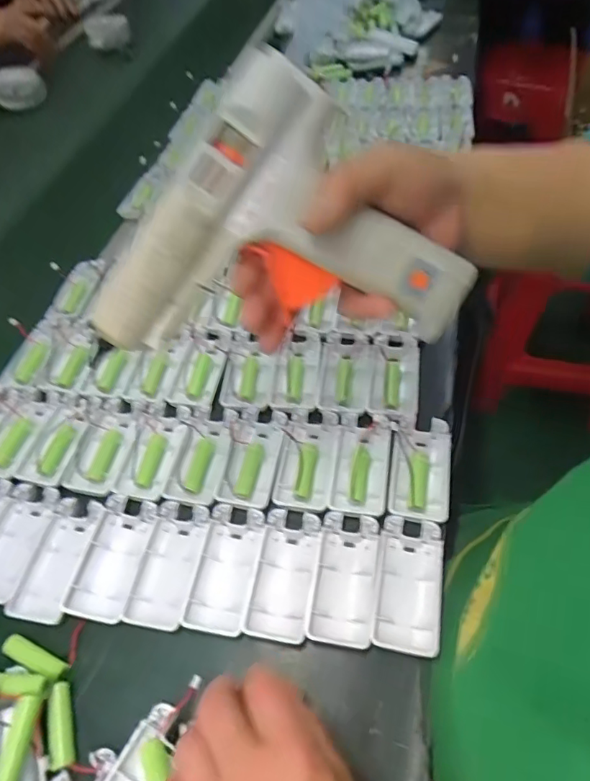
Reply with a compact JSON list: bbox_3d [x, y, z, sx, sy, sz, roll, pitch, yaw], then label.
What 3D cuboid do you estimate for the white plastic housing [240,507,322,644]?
[{"bbox_3d":[-0.007,0.137,0.385,0.045,0.014,0.094,5,55,9],"label":"white plastic housing"}]

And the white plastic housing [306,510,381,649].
[{"bbox_3d":[0.038,0.139,0.382,0.045,0.016,0.094,6,55,10],"label":"white plastic housing"}]

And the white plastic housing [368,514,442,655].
[{"bbox_3d":[0.085,0.141,0.375,0.046,0.013,0.095,7,55,10],"label":"white plastic housing"}]

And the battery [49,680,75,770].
[{"bbox_3d":[-0.154,0.220,0.335,0.012,0.012,0.050,-19,54,-8],"label":"battery"}]

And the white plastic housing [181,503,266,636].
[{"bbox_3d":[-0.052,0.134,0.390,0.044,0.010,0.095,5,55,9],"label":"white plastic housing"}]

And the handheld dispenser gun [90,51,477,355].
[{"bbox_3d":[-0.010,-0.102,0.284,0.200,0.142,0.045,-2,17,-1],"label":"handheld dispenser gun"}]

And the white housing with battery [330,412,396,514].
[{"bbox_3d":[0.057,0.060,0.436,0.048,0.022,0.095,9,55,12],"label":"white housing with battery"}]

